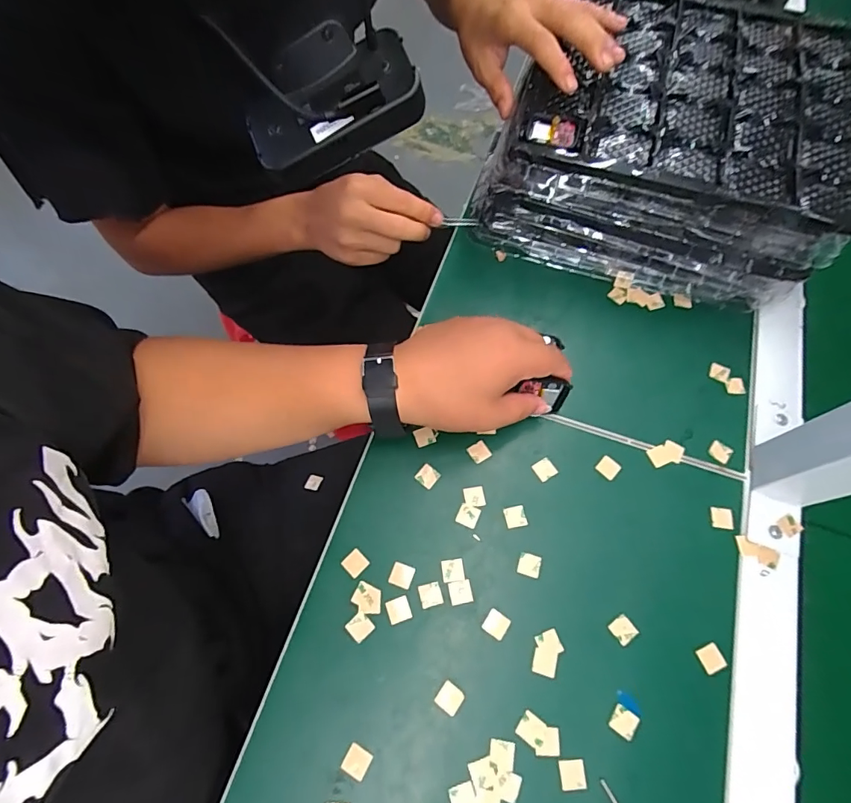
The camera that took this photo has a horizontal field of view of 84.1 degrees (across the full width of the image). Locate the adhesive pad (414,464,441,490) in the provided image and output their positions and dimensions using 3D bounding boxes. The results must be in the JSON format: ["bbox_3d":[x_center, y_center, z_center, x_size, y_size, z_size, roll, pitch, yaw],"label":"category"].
[{"bbox_3d":[0.002,0.060,0.375,0.016,0.004,0.016,34,69,12],"label":"adhesive pad"}]

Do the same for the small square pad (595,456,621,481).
[{"bbox_3d":[0.148,0.053,0.381,0.017,0.004,0.017,41,70,15],"label":"small square pad"}]

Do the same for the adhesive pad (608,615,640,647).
[{"bbox_3d":[0.140,0.161,0.333,0.016,0.004,0.016,-32,71,-15],"label":"adhesive pad"}]

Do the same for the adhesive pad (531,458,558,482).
[{"bbox_3d":[0.096,0.055,0.380,0.016,0.004,0.016,-30,70,-15],"label":"adhesive pad"}]

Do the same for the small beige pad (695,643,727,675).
[{"bbox_3d":[0.199,0.178,0.326,0.017,0.004,0.016,-20,68,-11],"label":"small beige pad"}]

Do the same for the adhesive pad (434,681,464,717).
[{"bbox_3d":[0.016,0.198,0.314,0.016,0.004,0.016,37,69,13],"label":"adhesive pad"}]

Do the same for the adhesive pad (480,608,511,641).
[{"bbox_3d":[0.050,0.157,0.333,0.017,0.004,0.016,35,69,13],"label":"adhesive pad"}]

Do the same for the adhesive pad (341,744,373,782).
[{"bbox_3d":[-0.044,0.229,0.299,0.015,0.004,0.016,28,68,10],"label":"adhesive pad"}]

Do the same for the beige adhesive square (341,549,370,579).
[{"bbox_3d":[-0.052,0.119,0.347,0.016,0.004,0.016,42,70,15],"label":"beige adhesive square"}]

